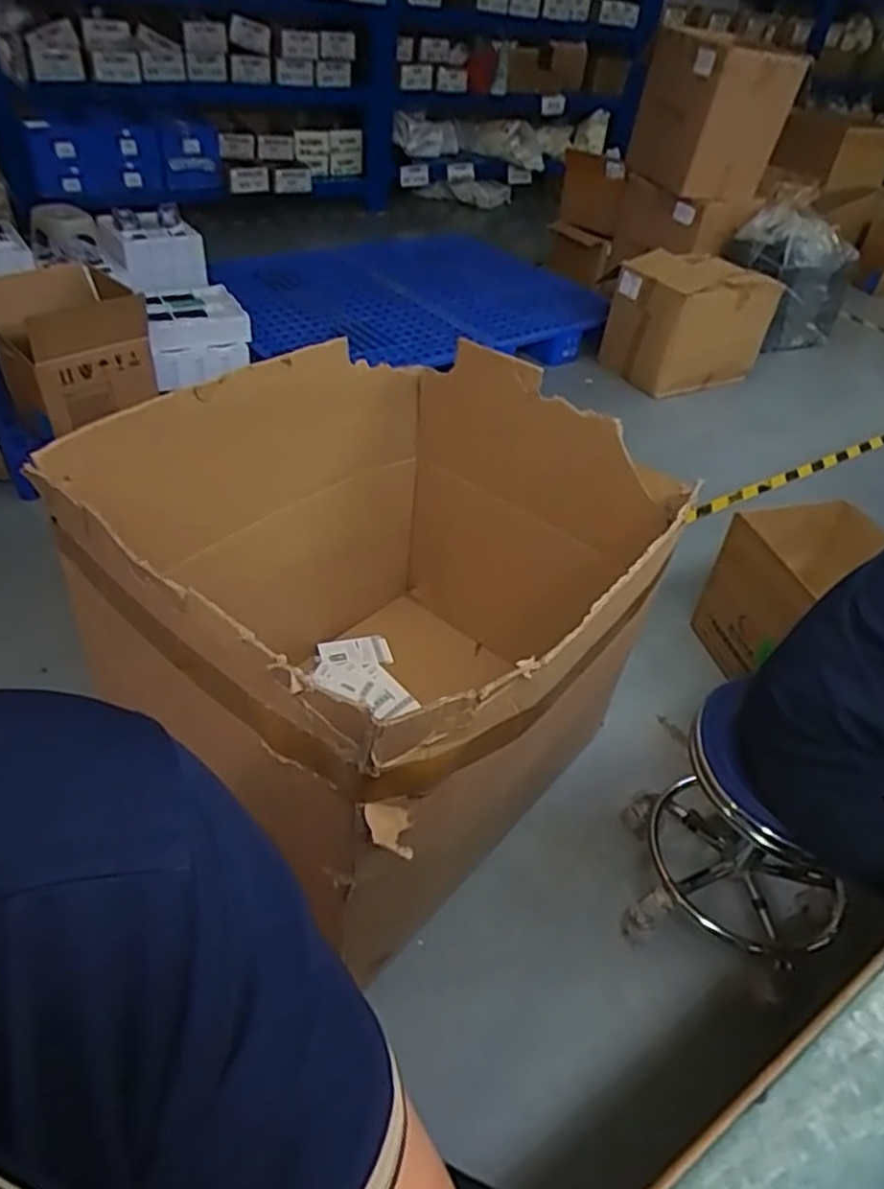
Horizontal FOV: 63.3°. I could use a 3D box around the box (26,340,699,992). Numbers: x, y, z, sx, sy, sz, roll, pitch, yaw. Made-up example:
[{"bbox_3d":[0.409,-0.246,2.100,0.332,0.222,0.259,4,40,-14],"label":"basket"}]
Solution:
[{"bbox_3d":[-0.080,0.051,1.213,0.728,0.684,0.813,31,46,25],"label":"box"}]

